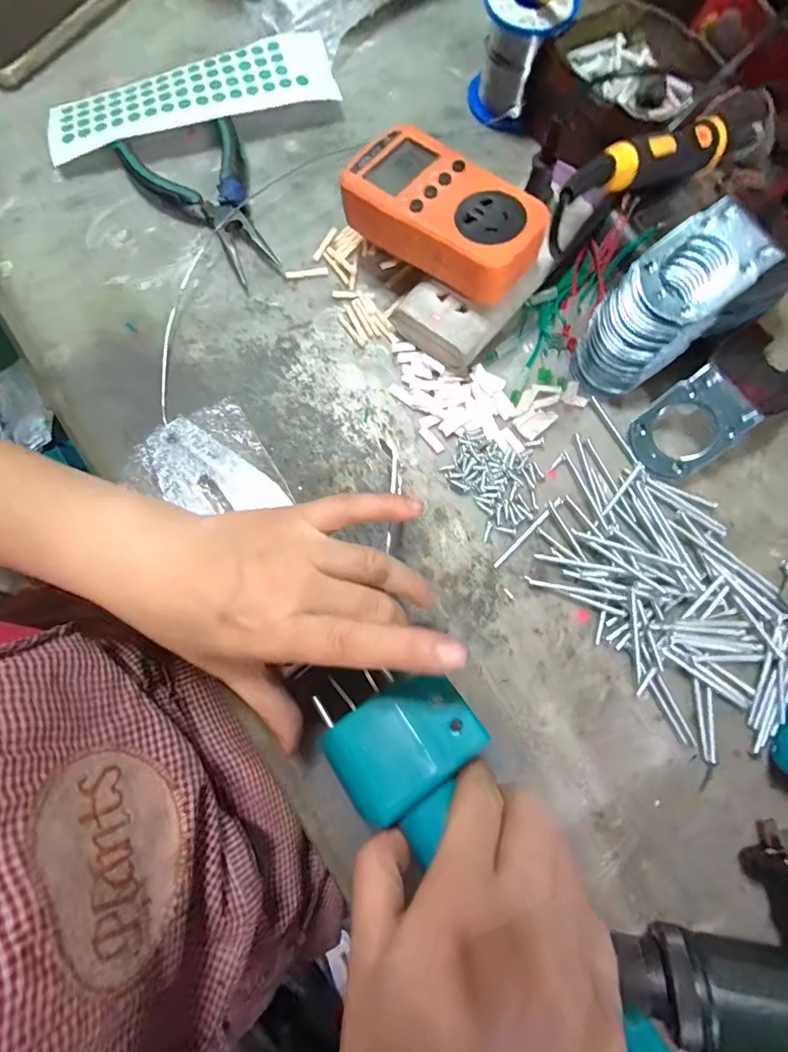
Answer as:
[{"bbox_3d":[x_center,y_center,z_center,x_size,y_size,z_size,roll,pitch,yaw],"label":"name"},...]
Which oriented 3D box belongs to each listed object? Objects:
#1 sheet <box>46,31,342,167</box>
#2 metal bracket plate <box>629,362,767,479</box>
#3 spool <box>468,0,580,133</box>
[{"bbox_3d":[-0.155,-0.332,0.344,0.221,0.017,0.064,-17,78,-5],"label":"sheet"},{"bbox_3d":[0.189,-0.063,0.284,0.065,0.007,0.049,-41,80,23],"label":"metal bracket plate"},{"bbox_3d":[0.095,-0.362,0.337,0.065,0.067,0.063,13,78,2],"label":"spool"}]

